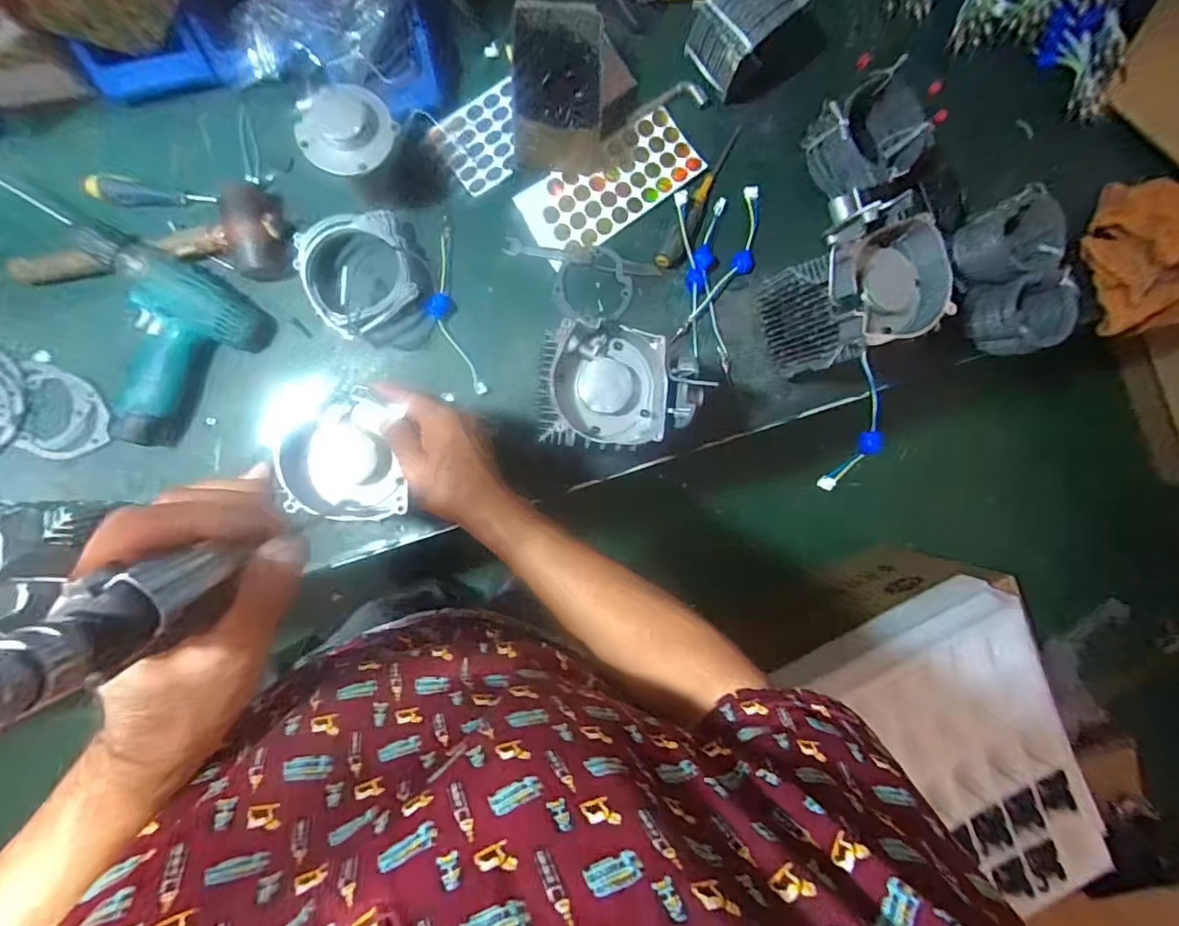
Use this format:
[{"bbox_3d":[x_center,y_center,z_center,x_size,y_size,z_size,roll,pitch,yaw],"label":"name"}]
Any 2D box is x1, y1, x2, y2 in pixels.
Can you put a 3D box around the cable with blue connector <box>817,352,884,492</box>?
[{"bbox_3d":[0.297,-0.029,0.582,0.024,0.063,0.185,-9,136,-9],"label":"cable with blue connector"}]

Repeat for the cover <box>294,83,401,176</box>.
[{"bbox_3d":[-0.245,-0.335,0.532,0.094,0.024,0.074,2,114,-3],"label":"cover"}]

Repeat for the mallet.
[{"bbox_3d":[-0.490,-0.247,0.594,0.311,0.055,0.106,-11,91,-9],"label":"mallet"}]

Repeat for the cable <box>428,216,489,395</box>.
[{"bbox_3d":[-0.175,-0.193,0.654,0.045,0.026,0.218,-13,92,-9],"label":"cable"}]

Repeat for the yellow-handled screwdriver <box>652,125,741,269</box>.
[{"bbox_3d":[0.146,-0.345,0.672,0.032,0.028,0.203,29,86,-7],"label":"yellow-handled screwdriver"}]

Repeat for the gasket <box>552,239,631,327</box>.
[{"bbox_3d":[0.007,-0.230,0.680,0.098,0.005,0.096,17,87,-8],"label":"gasket"}]

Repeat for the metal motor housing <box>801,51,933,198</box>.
[{"bbox_3d":[0.353,-0.410,0.667,0.146,0.065,0.122,-32,94,-8],"label":"metal motor housing"}]

